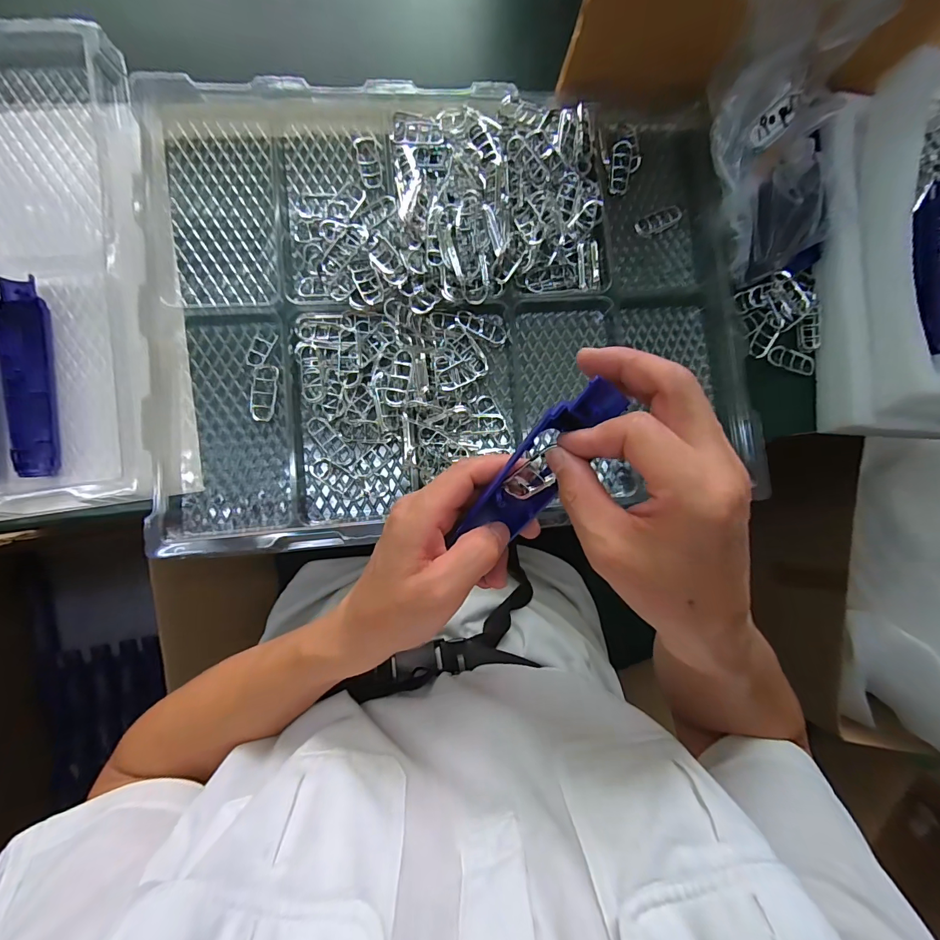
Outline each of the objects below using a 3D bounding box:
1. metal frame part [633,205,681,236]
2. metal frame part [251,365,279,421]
[{"bbox_3d":[0.202,-0.265,0.450,0.052,0.006,0.021,-29,89,-8],"label":"metal frame part"},{"bbox_3d":[-0.187,-0.070,0.383,0.023,0.007,0.051,5,84,-6],"label":"metal frame part"}]

